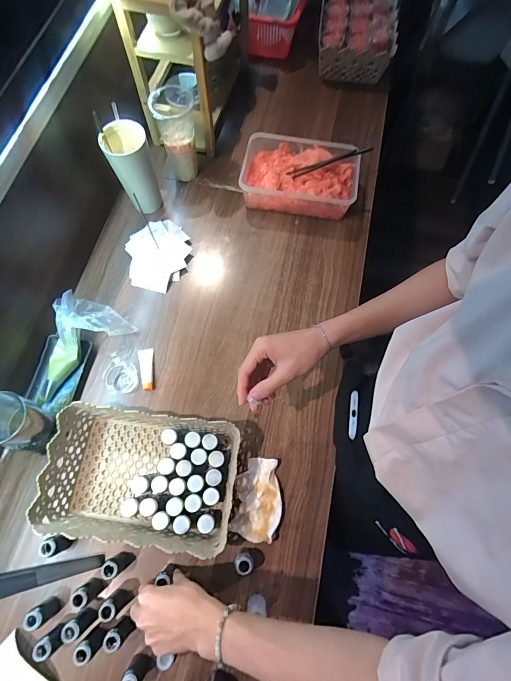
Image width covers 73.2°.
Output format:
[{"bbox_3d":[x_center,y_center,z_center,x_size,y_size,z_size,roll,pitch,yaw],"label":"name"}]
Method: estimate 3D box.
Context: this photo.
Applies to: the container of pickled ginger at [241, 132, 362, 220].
[{"bbox_3d":[0.099,-0.370,0.775,0.251,0.088,0.171,6,71,1],"label":"container of pickled ginger"}]

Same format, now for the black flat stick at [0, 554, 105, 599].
[{"bbox_3d":[-0.352,0.380,0.554,0.203,0.018,0.034,-12,72,-5],"label":"black flat stick"}]

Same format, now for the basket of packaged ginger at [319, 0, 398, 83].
[{"bbox_3d":[0.287,-0.889,0.973,0.204,0.086,0.357,9,71,2],"label":"basket of packaged ginger"}]

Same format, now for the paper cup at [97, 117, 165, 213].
[{"bbox_3d":[-0.246,-0.346,0.704,0.080,0.162,0.075,0,71,-1],"label":"paper cup"}]

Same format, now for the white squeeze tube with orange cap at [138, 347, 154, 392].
[{"bbox_3d":[-0.211,0.055,0.665,0.027,0.012,0.083,-8,71,-4],"label":"white squeeze tube with orange cap"}]

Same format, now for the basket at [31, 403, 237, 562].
[{"bbox_3d":[-0.183,0.217,0.572,0.291,0.082,0.196,7,71,1],"label":"basket"}]

